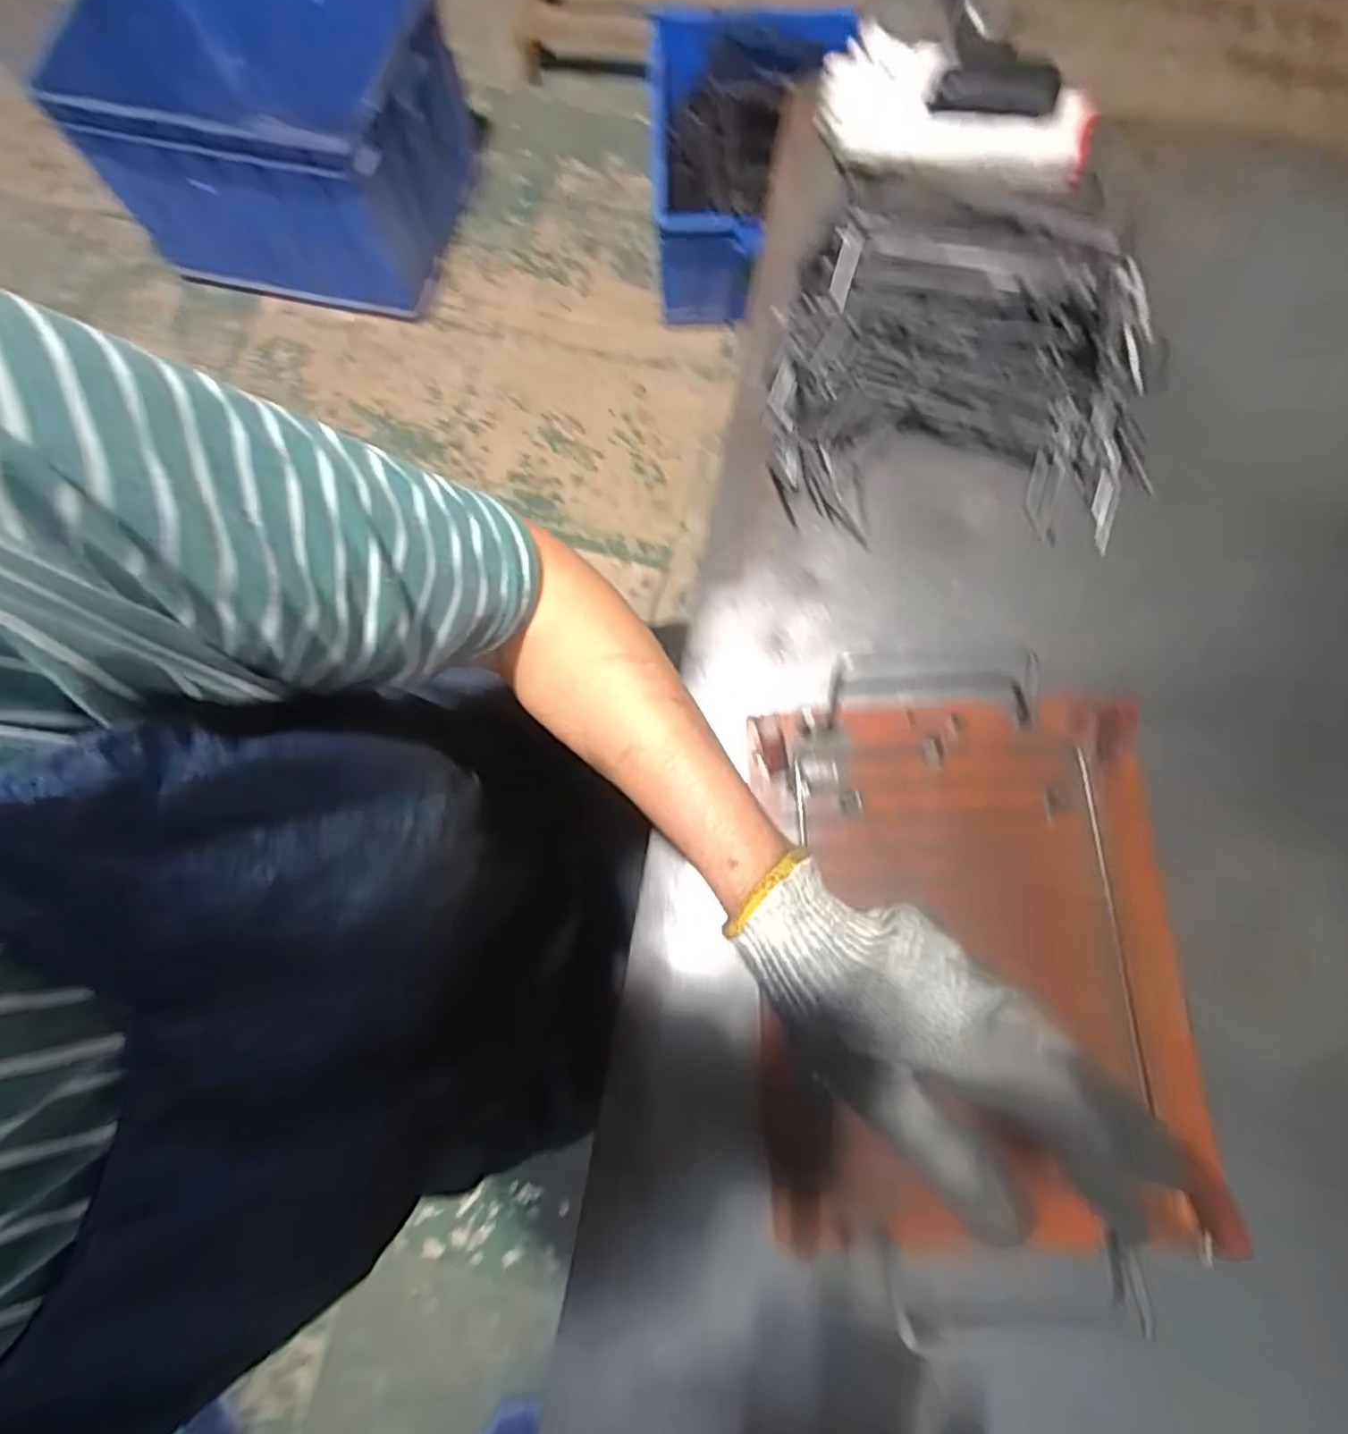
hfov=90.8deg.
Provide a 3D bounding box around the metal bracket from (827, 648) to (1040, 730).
[{"bbox_3d":[0.172,-0.020,0.445,0.137,0.017,0.057,2,76,1],"label":"metal bracket"}]

